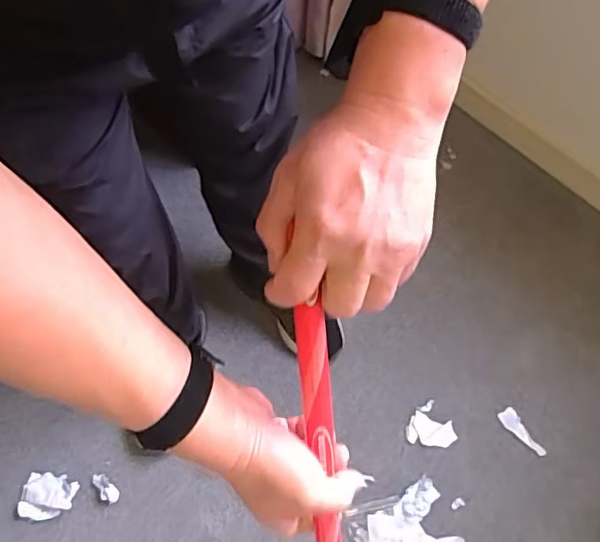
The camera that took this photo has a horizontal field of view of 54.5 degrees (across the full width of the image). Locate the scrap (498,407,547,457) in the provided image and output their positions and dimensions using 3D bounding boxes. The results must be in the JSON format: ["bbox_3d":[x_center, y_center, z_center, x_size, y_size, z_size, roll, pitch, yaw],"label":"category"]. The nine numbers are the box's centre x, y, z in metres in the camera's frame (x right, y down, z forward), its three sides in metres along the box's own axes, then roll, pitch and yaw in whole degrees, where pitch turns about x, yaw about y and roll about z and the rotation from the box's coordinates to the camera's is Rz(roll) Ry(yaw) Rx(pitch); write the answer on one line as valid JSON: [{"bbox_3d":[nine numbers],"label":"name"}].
[{"bbox_3d":[0.426,0.313,1.119,0.036,0.006,0.105,-28,67,-15],"label":"scrap"}]

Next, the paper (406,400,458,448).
[{"bbox_3d":[0.252,0.308,1.121,0.087,0.011,0.088,42,69,17],"label":"paper"}]

